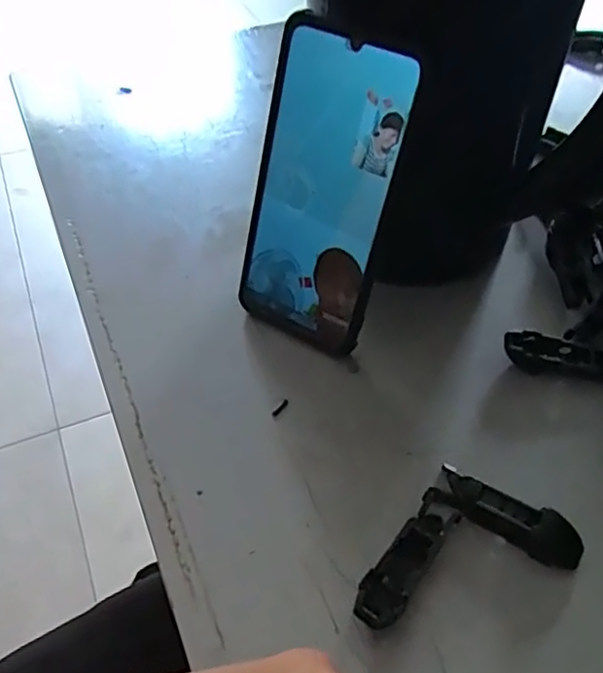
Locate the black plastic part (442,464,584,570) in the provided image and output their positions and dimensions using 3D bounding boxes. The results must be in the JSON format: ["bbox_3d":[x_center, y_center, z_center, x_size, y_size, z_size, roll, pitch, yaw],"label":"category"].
[{"bbox_3d":[0.099,0.086,0.304,0.070,0.013,0.021,27,57,22],"label":"black plastic part"}]

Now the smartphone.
[{"bbox_3d":[0.010,-0.069,0.335,0.074,0.165,0.010,27,38,16],"label":"smartphone"}]

